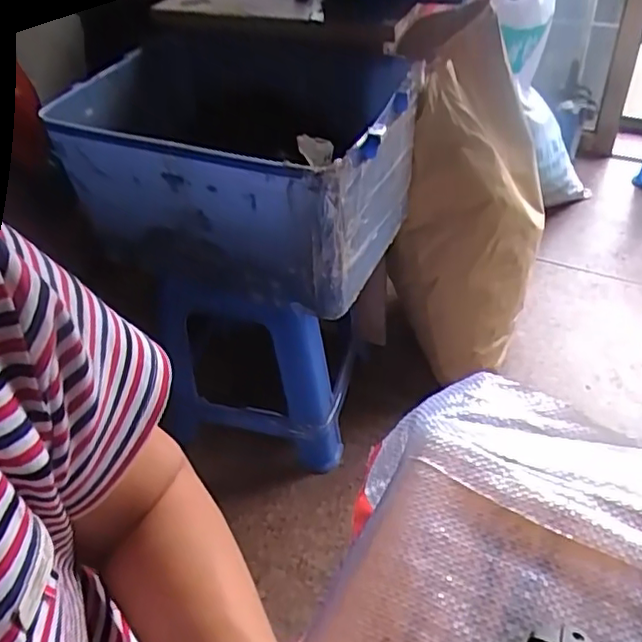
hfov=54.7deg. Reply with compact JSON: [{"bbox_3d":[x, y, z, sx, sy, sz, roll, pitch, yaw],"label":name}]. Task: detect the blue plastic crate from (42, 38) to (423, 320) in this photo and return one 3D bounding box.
[{"bbox_3d":[-0.122,-0.236,0.956,0.483,0.282,0.331,13,47,20],"label":"blue plastic crate"}]

